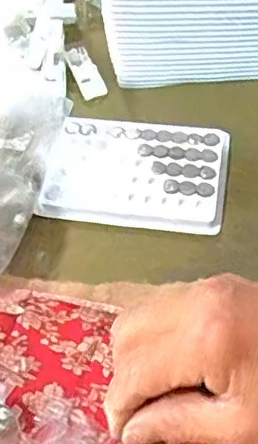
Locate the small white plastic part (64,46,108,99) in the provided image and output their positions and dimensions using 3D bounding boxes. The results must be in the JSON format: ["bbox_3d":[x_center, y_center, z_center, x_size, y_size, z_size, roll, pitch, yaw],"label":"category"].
[{"bbox_3d":[-0.037,-0.124,0.482,0.019,0.011,0.057,-21,57,-10],"label":"small white plastic part"}]

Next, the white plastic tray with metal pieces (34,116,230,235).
[{"bbox_3d":[0.005,-0.038,0.418,0.126,0.007,0.090,6,56,8],"label":"white plastic tray with metal pieces"}]

